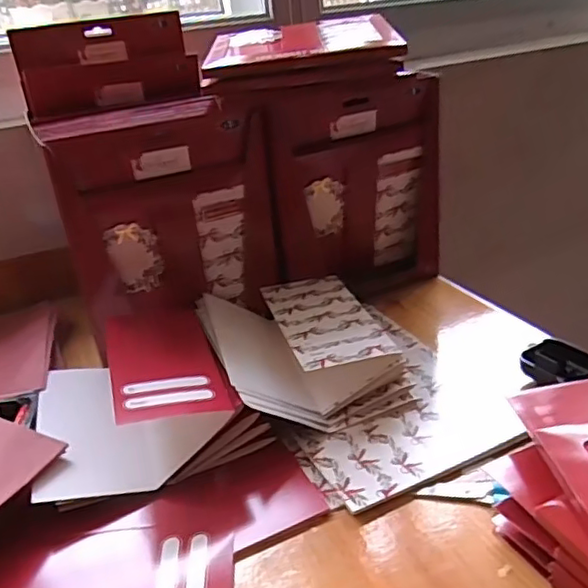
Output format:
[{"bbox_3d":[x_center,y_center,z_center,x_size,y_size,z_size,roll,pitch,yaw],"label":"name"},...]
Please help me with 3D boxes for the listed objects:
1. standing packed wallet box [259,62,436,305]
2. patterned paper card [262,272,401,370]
[{"bbox_3d":[0.074,-0.107,0.675,0.205,0.239,0.034,-18,29,-22],"label":"standing packed wallet box"},{"bbox_3d":[0.027,0.021,0.590,0.086,0.007,0.174,-12,27,-11],"label":"patterned paper card"}]

